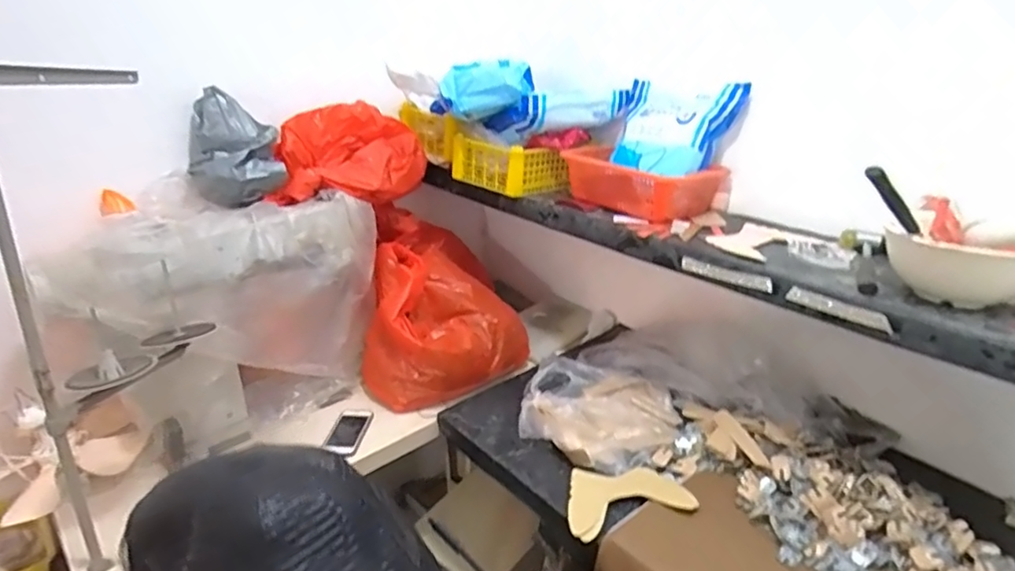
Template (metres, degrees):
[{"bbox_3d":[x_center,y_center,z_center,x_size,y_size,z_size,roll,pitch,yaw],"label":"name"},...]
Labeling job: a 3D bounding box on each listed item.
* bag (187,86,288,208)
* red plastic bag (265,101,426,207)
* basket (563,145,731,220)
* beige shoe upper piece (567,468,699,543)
[{"bbox_3d":[-0.550,-0.265,1.194,0.180,0.208,0.093,-8,25,-19],"label":"bag"},{"bbox_3d":[-0.348,-0.294,1.329,0.362,0.186,0.142,-14,28,-29],"label":"red plastic bag"},{"bbox_3d":[0.273,-0.220,1.264,0.321,0.099,0.186,22,32,40],"label":"basket"},{"bbox_3d":[0.189,0.346,0.995,0.206,0.013,0.134,-7,25,-16],"label":"beige shoe upper piece"}]

